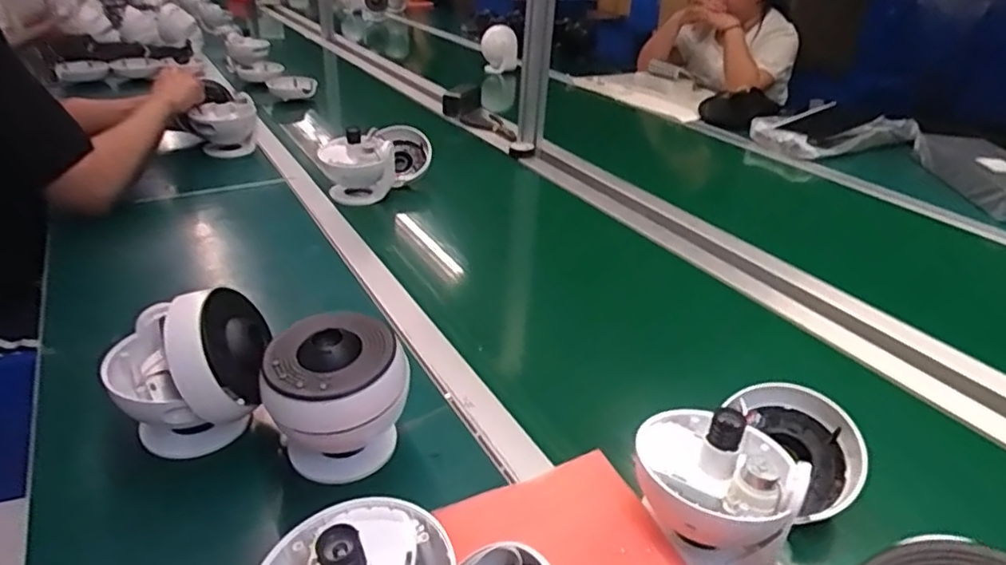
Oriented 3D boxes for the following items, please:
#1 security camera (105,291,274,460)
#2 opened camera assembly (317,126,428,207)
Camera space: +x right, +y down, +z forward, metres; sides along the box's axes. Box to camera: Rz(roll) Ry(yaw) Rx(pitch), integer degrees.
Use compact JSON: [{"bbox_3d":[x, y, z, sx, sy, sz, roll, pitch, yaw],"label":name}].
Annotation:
[{"bbox_3d":[-0.272,0.076,0.543,0.126,0.131,0.114,-9,33,-28],"label":"security camera"},{"bbox_3d":[-0.225,-0.209,1.077,0.129,0.091,0.193,21,31,24],"label":"opened camera assembly"}]

